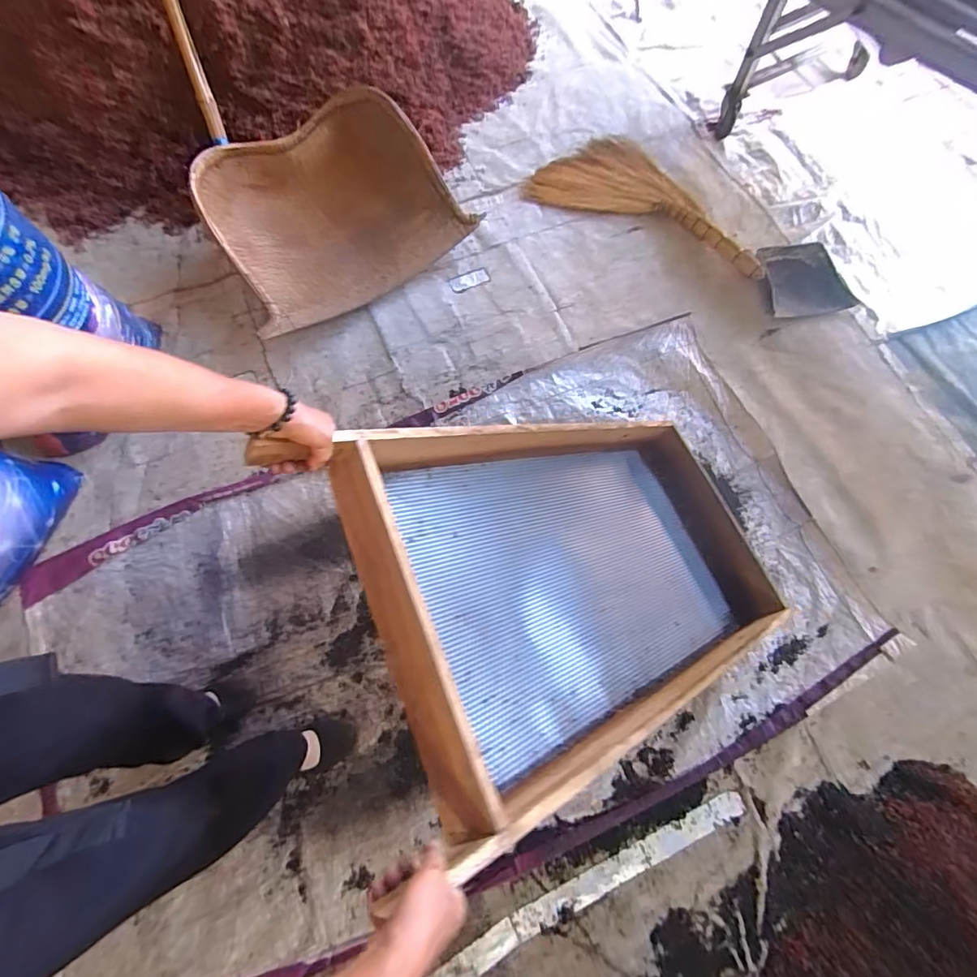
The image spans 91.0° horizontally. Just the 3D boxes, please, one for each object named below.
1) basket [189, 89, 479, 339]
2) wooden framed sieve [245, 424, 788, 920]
[{"bbox_3d":[-0.454,-0.802,1.382,0.663,0.187,0.510,-36,76,-11],"label":"basket"},{"bbox_3d":[0.183,0.125,0.831,0.870,0.141,0.482,-9,69,-38],"label":"wooden framed sieve"}]

